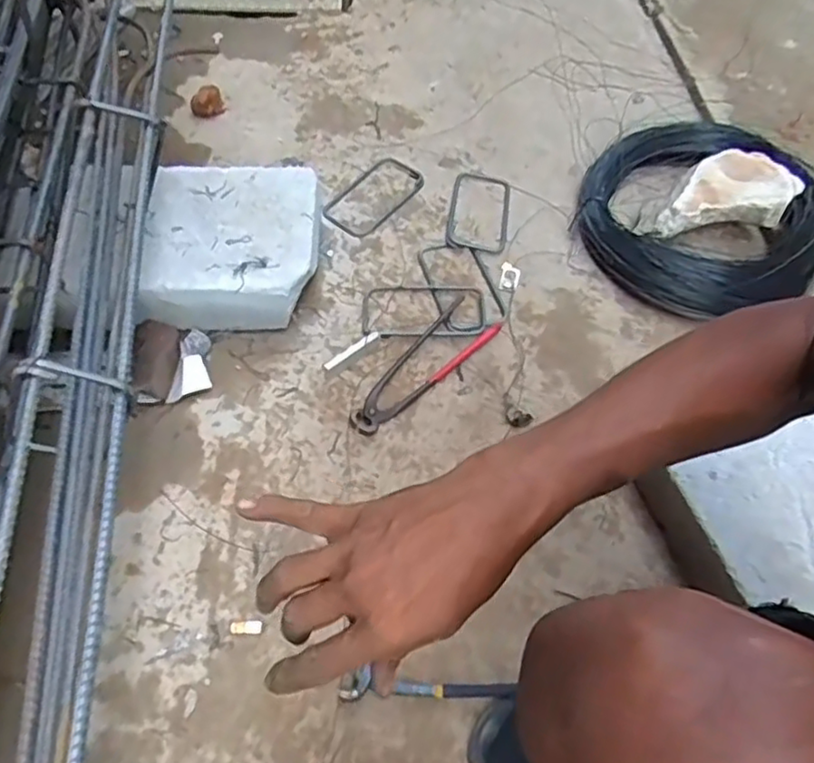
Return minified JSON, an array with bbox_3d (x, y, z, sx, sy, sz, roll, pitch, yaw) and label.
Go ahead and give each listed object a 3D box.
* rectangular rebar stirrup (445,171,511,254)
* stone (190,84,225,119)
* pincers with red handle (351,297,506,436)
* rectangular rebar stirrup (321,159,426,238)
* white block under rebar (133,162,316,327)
[{"bbox_3d":[0.099,-0.234,0.909,0.080,0.016,0.157,9,59,3],"label":"rectangular rebar stirrup"},{"bbox_3d":[-0.297,-0.416,0.998,0.049,0.032,0.047,-13,60,-11],"label":"stone"},{"bbox_3d":[0.022,-0.016,0.765,0.064,0.015,0.218,34,63,17],"label":"pincers with red handle"},{"bbox_3d":[-0.043,-0.255,0.917,0.076,0.007,0.152,35,63,17],"label":"rectangular rebar stirrup"},{"bbox_3d":[-0.198,-0.158,0.801,0.183,0.085,0.202,0,59,-3],"label":"white block under rebar"}]

